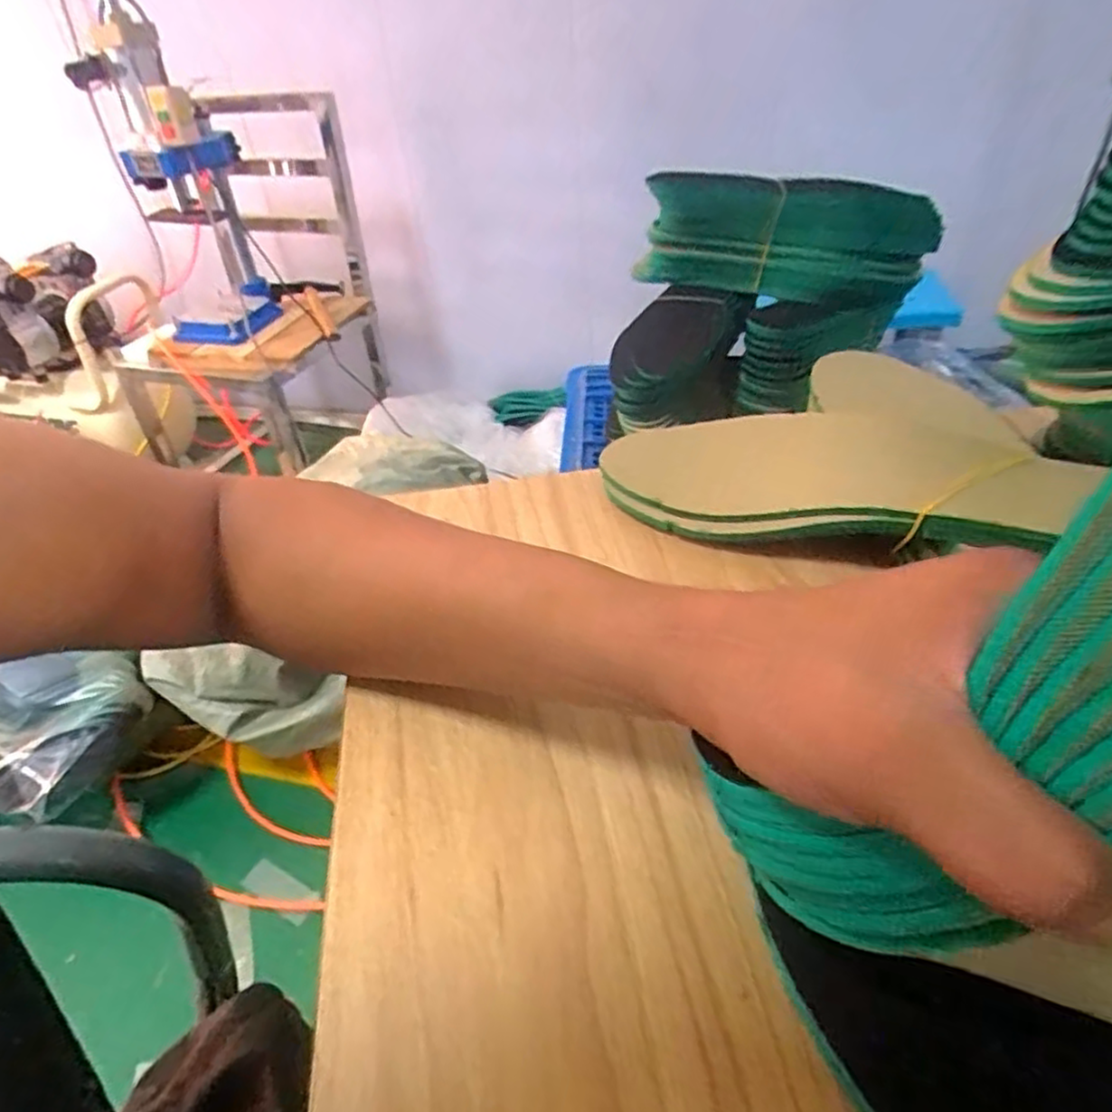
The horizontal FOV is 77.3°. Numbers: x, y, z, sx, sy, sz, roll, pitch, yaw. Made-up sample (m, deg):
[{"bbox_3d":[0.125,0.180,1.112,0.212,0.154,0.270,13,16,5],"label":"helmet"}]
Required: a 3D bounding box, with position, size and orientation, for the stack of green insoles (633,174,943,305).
[{"bbox_3d":[0.228,-0.325,0.703,0.280,0.094,0.081,14,43,21],"label":"stack of green insoles"}]

